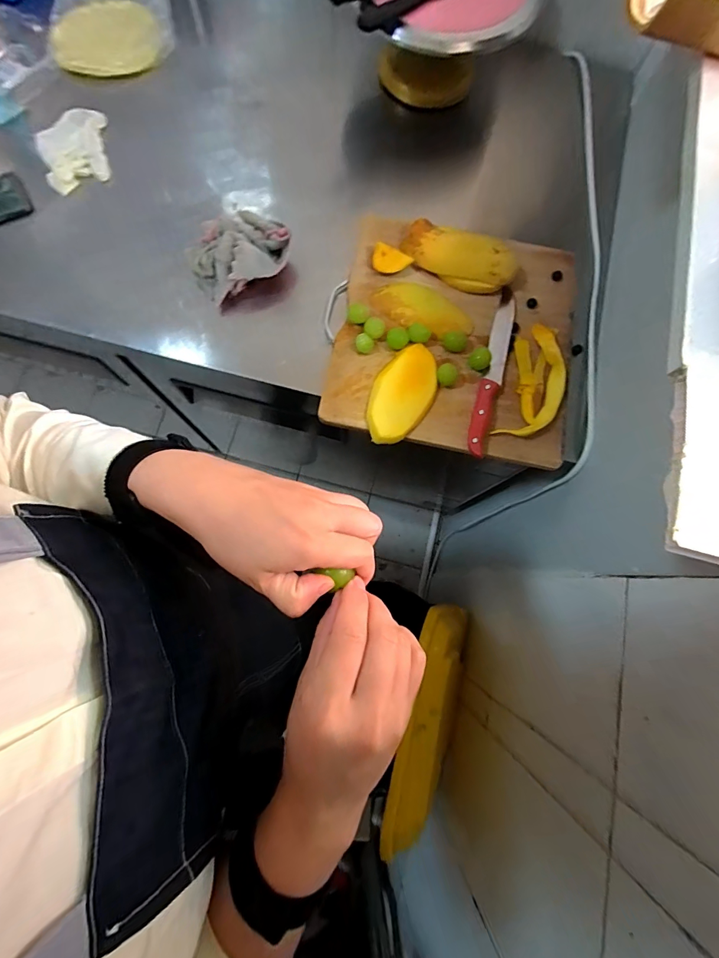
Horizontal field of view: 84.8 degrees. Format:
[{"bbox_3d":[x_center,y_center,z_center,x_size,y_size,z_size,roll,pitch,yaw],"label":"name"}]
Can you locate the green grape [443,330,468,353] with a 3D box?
[{"bbox_3d":[0.136,-0.196,0.559,0.032,0.020,0.026,18,76,1],"label":"green grape"}]

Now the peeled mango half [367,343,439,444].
[{"bbox_3d":[0.059,-0.115,0.537,0.078,0.024,0.140,22,76,2],"label":"peeled mango half"}]

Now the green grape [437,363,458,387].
[{"bbox_3d":[0.120,-0.140,0.543,0.027,0.030,0.025,1,76,-4],"label":"green grape"}]

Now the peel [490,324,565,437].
[{"bbox_3d":[0.248,-0.137,0.553,0.078,0.017,0.178,18,76,1],"label":"peel"}]

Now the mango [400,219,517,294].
[{"bbox_3d":[0.147,-0.331,0.583,0.171,0.056,0.084,24,76,2],"label":"mango"}]

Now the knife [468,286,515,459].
[{"bbox_3d":[0.191,-0.159,0.557,0.028,0.022,0.270,17,76,1],"label":"knife"}]

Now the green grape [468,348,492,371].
[{"bbox_3d":[0.169,-0.168,0.555,0.028,0.021,0.032,33,77,4],"label":"green grape"}]

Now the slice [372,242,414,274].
[{"bbox_3d":[0.048,-0.323,0.579,0.055,0.018,0.036,14,76,0],"label":"slice"}]

